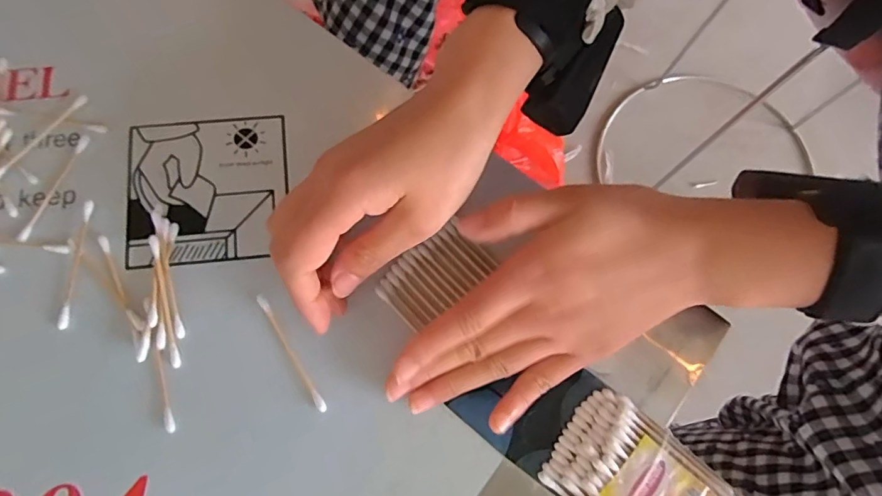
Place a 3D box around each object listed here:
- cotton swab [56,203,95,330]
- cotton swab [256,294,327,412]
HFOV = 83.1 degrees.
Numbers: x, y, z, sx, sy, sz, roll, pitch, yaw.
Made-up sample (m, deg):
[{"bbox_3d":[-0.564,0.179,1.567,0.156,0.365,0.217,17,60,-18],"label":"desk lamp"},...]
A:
[{"bbox_3d":[-0.201,0.008,0.274,0.008,0.004,0.071,2,75,0],"label":"cotton swab"},{"bbox_3d":[-0.080,0.055,0.265,0.005,0.004,0.071,-32,78,-8],"label":"cotton swab"}]

